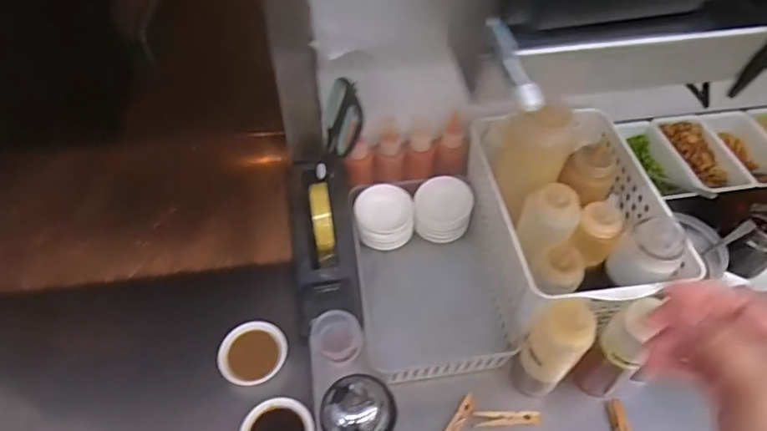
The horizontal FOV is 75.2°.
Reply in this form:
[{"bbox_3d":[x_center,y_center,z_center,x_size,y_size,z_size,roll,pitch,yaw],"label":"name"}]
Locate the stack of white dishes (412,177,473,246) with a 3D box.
[{"bbox_3d":[0.078,-0.004,0.664,0.075,0.066,0.069,14,53,9],"label":"stack of white dishes"}]

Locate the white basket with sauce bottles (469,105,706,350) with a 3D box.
[{"bbox_3d":[0.212,-0.011,0.566,0.185,0.204,0.251,-6,52,-6],"label":"white basket with sauce bottles"}]

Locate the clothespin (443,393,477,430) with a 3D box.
[{"bbox_3d":[0.078,0.222,0.531,0.014,0.016,0.074,31,57,21],"label":"clothespin"}]

